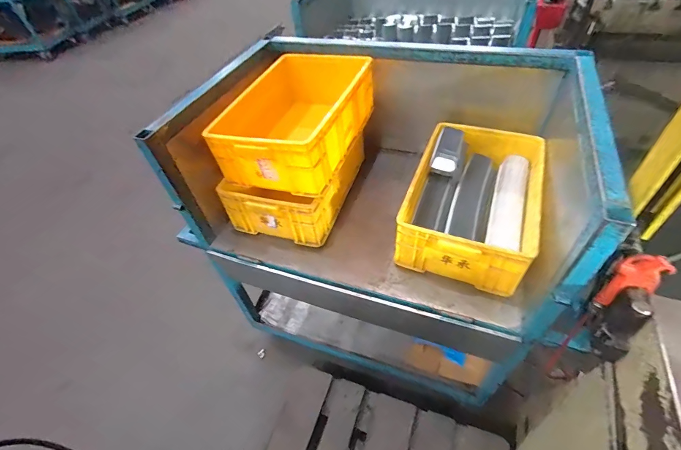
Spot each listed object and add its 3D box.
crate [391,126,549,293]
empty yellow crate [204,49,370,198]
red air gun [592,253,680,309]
[{"bbox_3d":[0.373,-0.077,0.948,0.312,0.166,0.479,15,51,19],"label":"crate"},{"bbox_3d":[-0.107,-0.310,0.962,0.284,0.181,0.488,15,51,19],"label":"empty yellow crate"},{"bbox_3d":[0.495,0.075,0.542,0.063,0.230,0.033,24,51,-1],"label":"red air gun"}]

